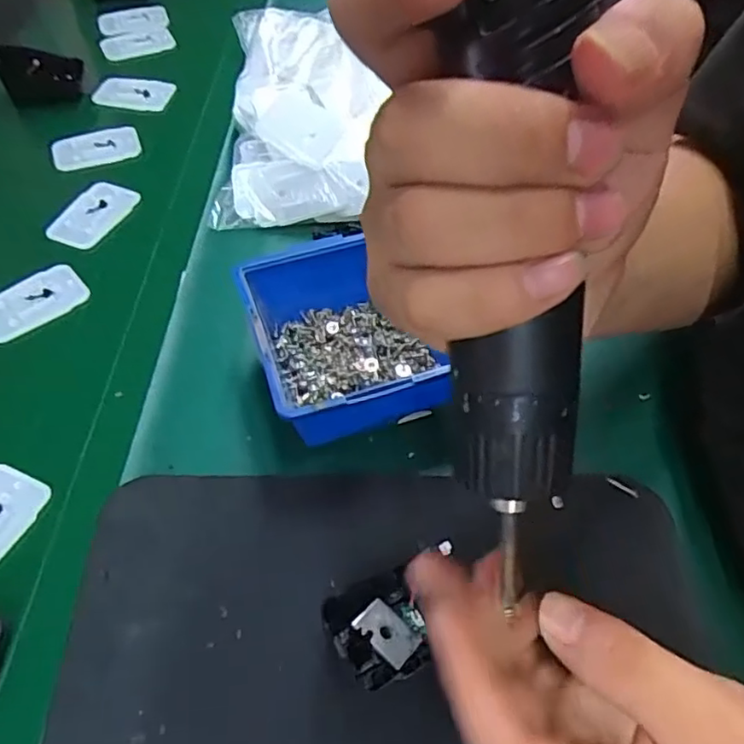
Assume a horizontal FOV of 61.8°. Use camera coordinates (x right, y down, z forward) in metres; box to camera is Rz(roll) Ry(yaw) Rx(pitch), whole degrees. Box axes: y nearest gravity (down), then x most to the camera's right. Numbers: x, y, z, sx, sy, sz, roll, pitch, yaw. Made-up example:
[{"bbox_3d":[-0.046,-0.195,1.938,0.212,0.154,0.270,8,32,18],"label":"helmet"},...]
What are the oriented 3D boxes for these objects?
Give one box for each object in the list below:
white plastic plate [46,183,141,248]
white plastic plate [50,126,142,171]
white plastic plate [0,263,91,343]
[{"bbox_3d":[-0.212,-0.121,0.475,0.038,0.005,0.068,28,60,1],"label":"white plastic plate"},{"bbox_3d":[-0.231,-0.188,0.521,0.070,0.009,0.042,-23,56,-19],"label":"white plastic plate"},{"bbox_3d":[-0.231,-0.048,0.421,0.040,0.007,0.069,38,59,24],"label":"white plastic plate"}]

